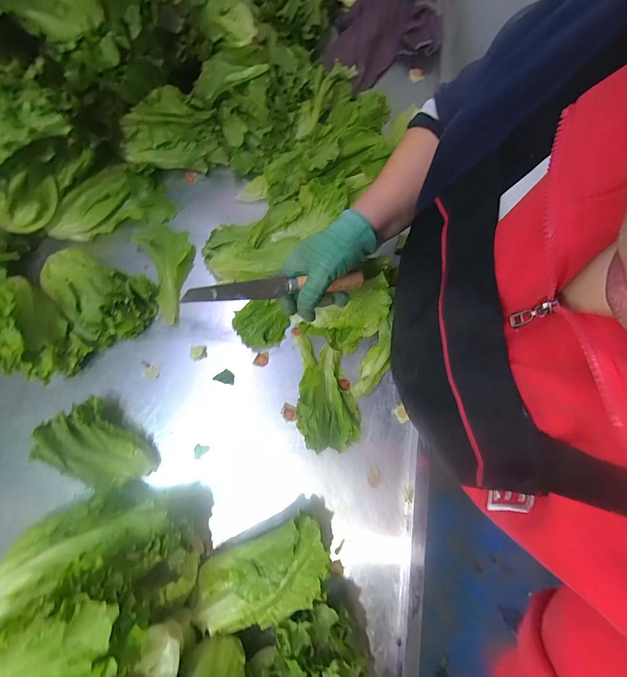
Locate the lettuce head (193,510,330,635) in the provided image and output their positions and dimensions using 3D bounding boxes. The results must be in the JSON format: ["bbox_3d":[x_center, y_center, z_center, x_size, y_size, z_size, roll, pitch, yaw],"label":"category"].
[{"bbox_3d":[-0.059,0.277,0.397,0.163,0.075,0.081,-27,79,-6],"label":"lettuce head"}]

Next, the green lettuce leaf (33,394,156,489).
[{"bbox_3d":[-0.274,0.137,0.436,0.130,0.073,0.079,44,81,8],"label":"green lettuce leaf"}]

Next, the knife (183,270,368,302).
[{"bbox_3d":[-0.036,-0.056,0.376,0.200,0.022,0.016,-9,77,-21],"label":"knife"}]

